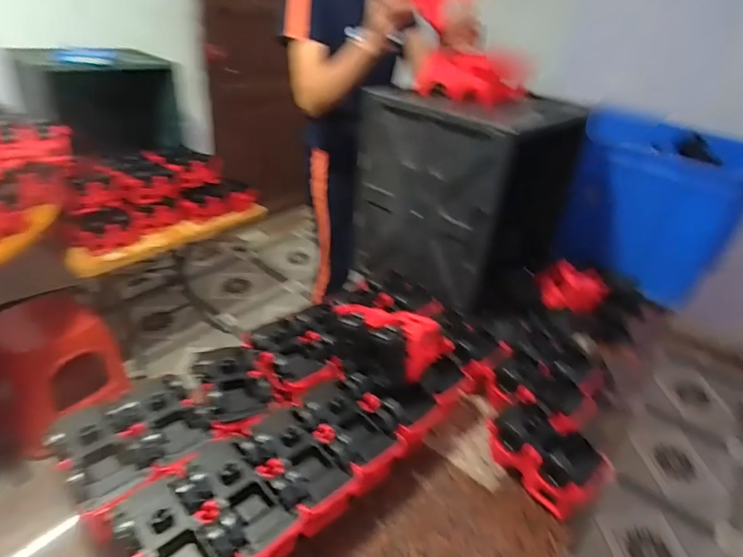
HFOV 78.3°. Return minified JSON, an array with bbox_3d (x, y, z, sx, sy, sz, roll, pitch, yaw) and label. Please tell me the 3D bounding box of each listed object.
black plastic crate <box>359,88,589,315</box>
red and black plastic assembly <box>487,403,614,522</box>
[{"bbox_3d":[0.206,-0.196,0.997,0.345,0.394,0.391,-20,40,-38],"label":"black plastic crate"},{"bbox_3d":[0.241,0.258,0.650,0.086,0.107,0.144,-16,38,-33],"label":"red and black plastic assembly"}]

